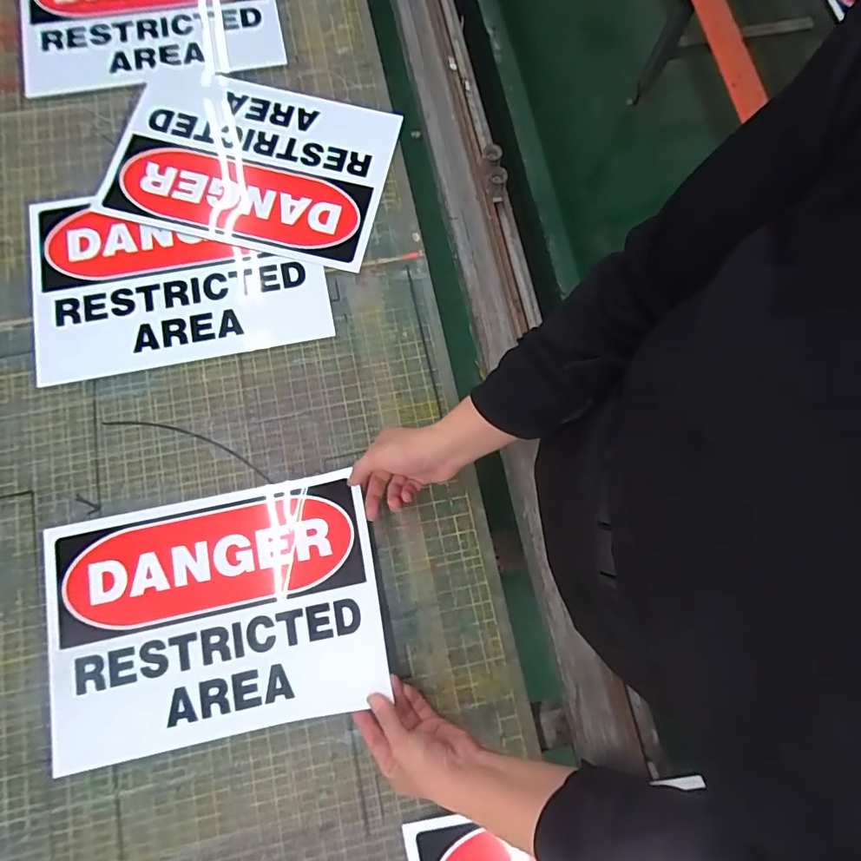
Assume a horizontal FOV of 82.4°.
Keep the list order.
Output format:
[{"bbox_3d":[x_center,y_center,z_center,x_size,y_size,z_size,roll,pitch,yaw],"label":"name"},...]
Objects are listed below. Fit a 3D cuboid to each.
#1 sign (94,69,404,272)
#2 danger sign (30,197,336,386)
[{"bbox_3d":[-0.239,-0.363,0.664,0.347,0.008,0.249,13,77,1],"label":"sign"},{"bbox_3d":[-0.317,-0.200,0.621,0.348,0.009,0.235,-11,78,-4],"label":"danger sign"}]

